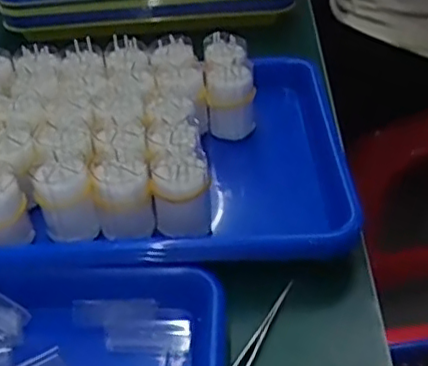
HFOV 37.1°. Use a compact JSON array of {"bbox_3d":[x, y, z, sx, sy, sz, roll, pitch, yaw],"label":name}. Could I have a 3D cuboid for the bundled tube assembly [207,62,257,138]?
[{"bbox_3d":[0.014,-0.088,0.573,0.043,0.060,0.078,-4,40,2],"label":"bundled tube assembly"}]

